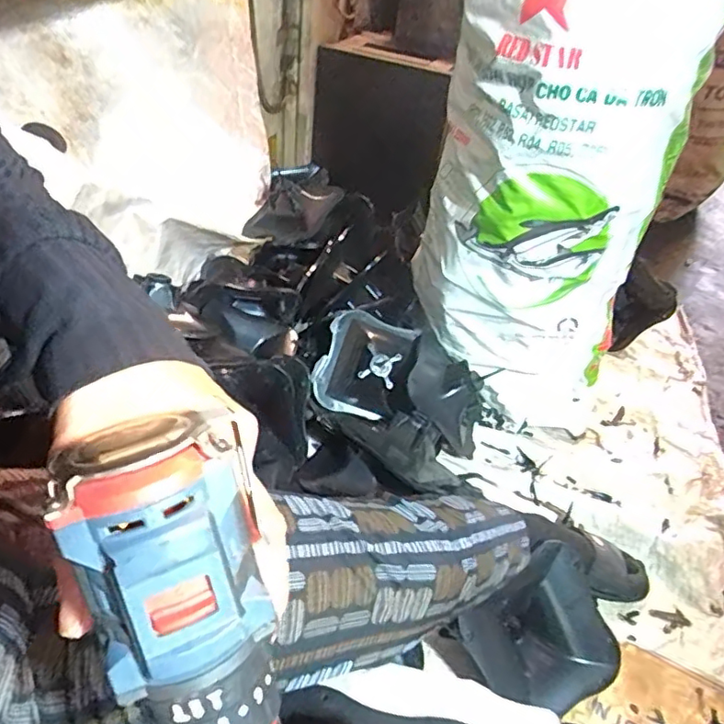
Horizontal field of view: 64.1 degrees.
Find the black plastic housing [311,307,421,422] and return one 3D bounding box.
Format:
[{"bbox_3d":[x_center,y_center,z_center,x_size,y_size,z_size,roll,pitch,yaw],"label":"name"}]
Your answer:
[{"bbox_3d":[-0.001,0.003,1.007,0.157,0.055,0.180,20,82,22],"label":"black plastic housing"}]

